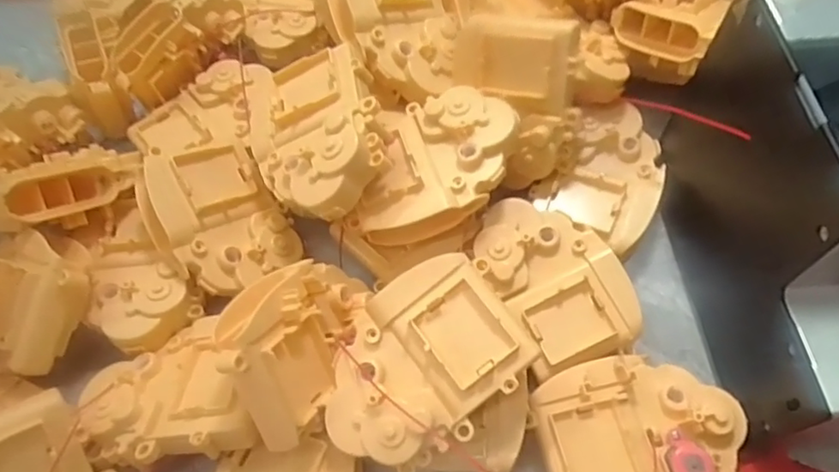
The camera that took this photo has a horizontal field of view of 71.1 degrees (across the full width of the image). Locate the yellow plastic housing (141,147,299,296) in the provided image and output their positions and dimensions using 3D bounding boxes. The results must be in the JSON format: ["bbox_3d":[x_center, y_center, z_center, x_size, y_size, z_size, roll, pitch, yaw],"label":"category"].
[{"bbox_3d":[-0.117,-0.009,0.337,0.066,0.030,0.086,-31,85,-35],"label":"yellow plastic housing"}]

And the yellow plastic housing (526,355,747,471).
[{"bbox_3d":[0.106,0.095,0.287,0.094,0.034,0.070,-9,61,-3],"label":"yellow plastic housing"}]

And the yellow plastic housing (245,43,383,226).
[{"bbox_3d":[-0.056,-0.056,0.319,0.073,0.028,0.105,-25,58,17],"label":"yellow plastic housing"}]

